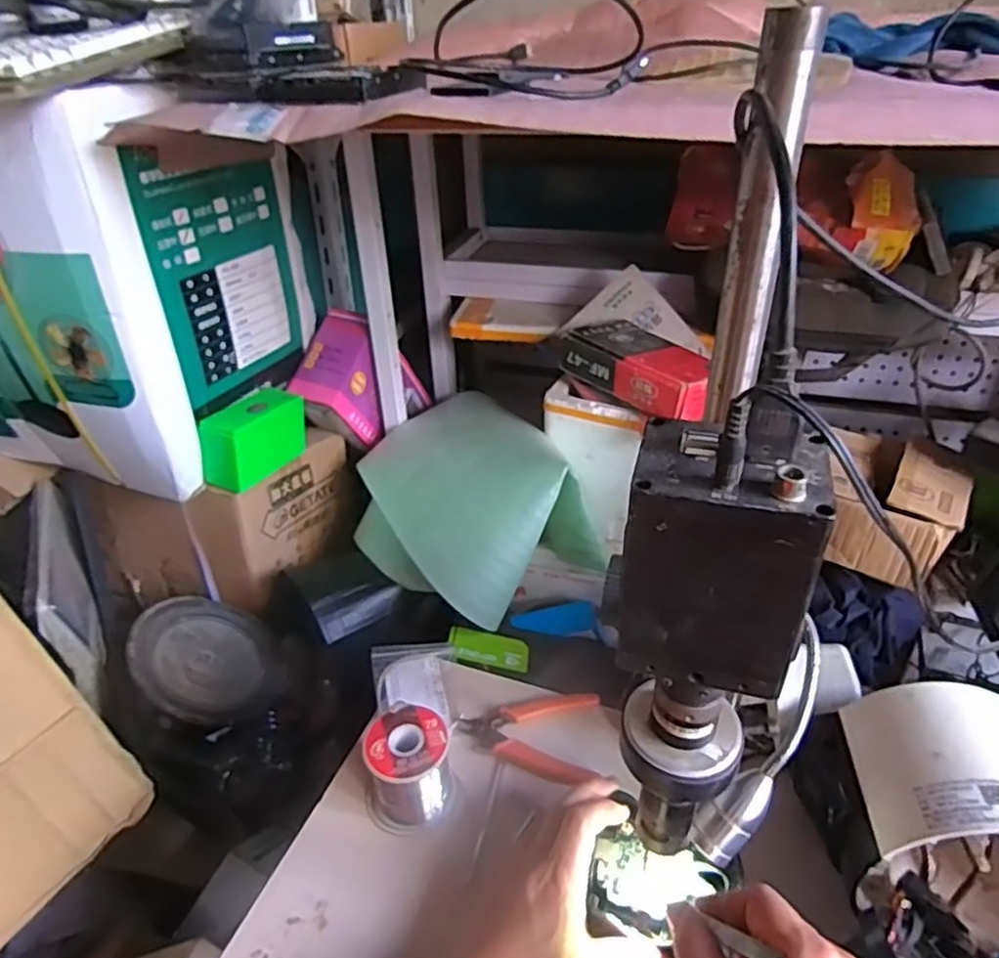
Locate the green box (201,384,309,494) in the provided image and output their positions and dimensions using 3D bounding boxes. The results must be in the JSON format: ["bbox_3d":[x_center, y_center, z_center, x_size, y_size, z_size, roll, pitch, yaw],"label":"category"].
[{"bbox_3d":[-0.353,-0.064,0.994,0.067,0.106,0.157,13,35,21],"label":"green box"}]

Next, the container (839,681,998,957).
[{"bbox_3d":[0.293,0.214,0.435,0.135,0.128,0.102,4,33,8],"label":"container"}]

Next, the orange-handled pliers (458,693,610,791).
[{"bbox_3d":[0.025,0.214,0.568,0.116,0.018,0.090,0,32,2],"label":"orange-handled pliers"}]

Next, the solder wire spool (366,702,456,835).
[{"bbox_3d":[-0.071,0.223,0.522,0.066,0.073,0.061,-1,32,1],"label":"solder wire spool"}]

